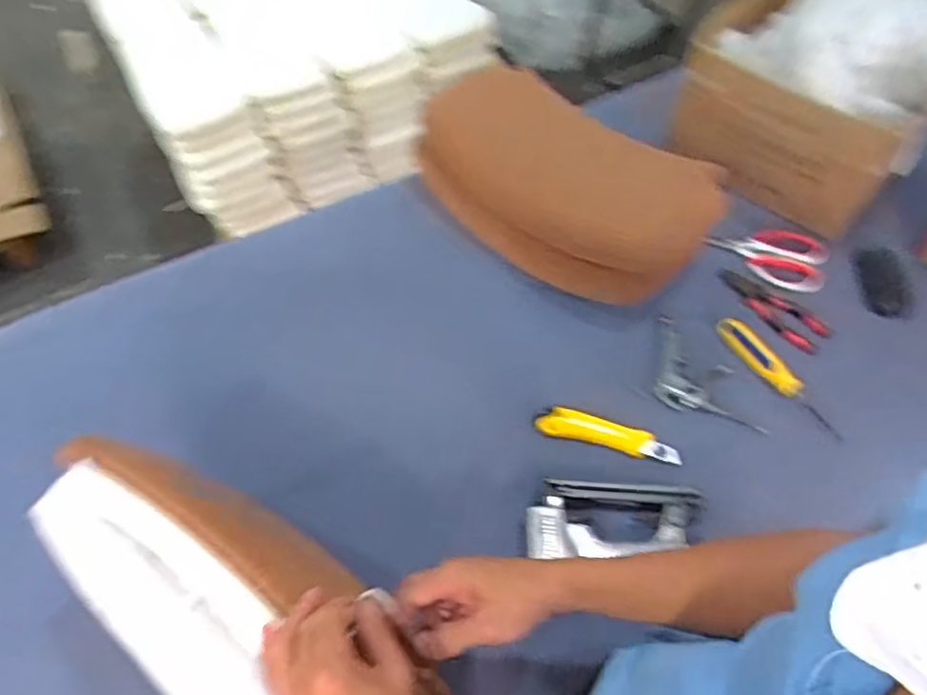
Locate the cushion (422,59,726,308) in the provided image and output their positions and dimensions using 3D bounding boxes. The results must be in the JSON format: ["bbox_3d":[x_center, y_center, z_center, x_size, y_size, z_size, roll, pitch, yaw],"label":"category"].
[{"bbox_3d":[0.130,-0.234,0.856,0.417,0.133,0.225,30,63,19],"label":"cushion"}]

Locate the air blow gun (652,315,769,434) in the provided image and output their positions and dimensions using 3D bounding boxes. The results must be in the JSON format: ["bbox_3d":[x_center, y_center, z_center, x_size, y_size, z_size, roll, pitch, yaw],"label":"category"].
[{"bbox_3d":[0.309,0.032,0.780,0.141,0.021,0.117,16,59,11],"label":"air blow gun"}]

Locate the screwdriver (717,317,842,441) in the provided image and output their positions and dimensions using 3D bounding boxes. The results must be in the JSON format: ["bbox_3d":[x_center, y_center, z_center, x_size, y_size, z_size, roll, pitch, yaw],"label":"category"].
[{"bbox_3d":[0.392,0.032,0.769,0.036,0.024,0.185,-33,63,-18],"label":"screwdriver"}]

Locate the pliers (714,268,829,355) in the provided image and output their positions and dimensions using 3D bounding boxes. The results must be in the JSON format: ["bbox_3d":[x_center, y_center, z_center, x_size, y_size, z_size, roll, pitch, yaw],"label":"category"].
[{"bbox_3d":[0.405,-0.051,0.825,0.152,0.012,0.050,38,66,22],"label":"pliers"}]

